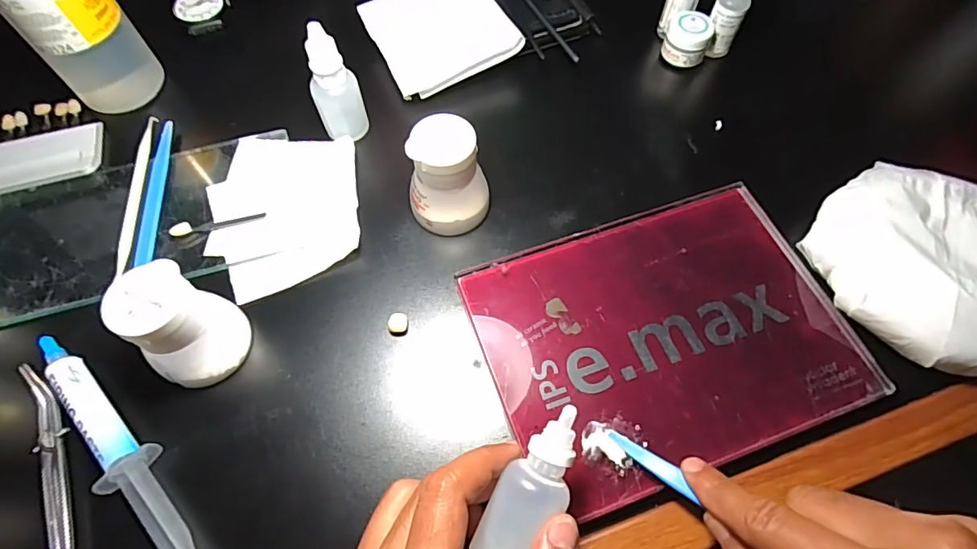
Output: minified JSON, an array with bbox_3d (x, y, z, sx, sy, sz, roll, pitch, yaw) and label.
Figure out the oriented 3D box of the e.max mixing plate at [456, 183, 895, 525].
[{"bbox_3d":[0.099,0.031,0.288,0.197,0.008,0.146,-18,65,-9],"label":"e.max mixing plate"}]

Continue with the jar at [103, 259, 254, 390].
[{"bbox_3d":[-0.158,0.027,0.259,0.044,0.060,0.046,-4,64,-2],"label":"jar"}]

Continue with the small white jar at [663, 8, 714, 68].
[{"bbox_3d":[0.152,-0.179,0.386,0.032,0.026,0.032,0,64,0],"label":"small white jar"}]

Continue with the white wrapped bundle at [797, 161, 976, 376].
[{"bbox_3d":[0.247,-0.006,0.287,0.109,0.039,0.115,0,64,0],"label":"white wrapped bundle"}]

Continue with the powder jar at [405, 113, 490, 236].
[{"bbox_3d":[-0.023,-0.058,0.302,0.042,0.059,0.041,0,64,0],"label":"powder jar"}]

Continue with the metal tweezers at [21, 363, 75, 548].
[{"bbox_3d":[-0.211,0.108,0.246,0.015,0.013,0.139,-24,66,-11],"label":"metal tweezers"}]

